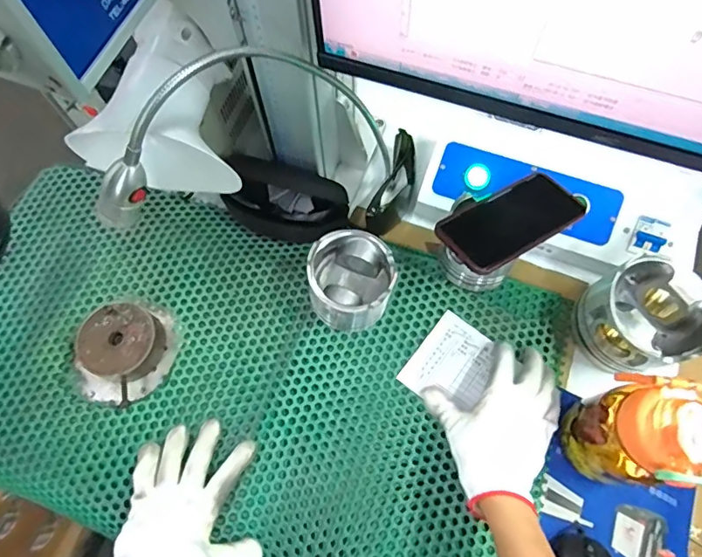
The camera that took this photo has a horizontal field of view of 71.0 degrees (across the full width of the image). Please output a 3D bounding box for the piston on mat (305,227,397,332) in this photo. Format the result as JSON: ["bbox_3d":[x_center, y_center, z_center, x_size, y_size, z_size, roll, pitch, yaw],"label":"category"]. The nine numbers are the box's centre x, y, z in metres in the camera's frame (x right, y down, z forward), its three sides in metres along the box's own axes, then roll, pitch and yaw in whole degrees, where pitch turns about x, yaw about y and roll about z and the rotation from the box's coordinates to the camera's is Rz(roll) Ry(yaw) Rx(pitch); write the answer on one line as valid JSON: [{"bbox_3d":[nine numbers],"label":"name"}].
[{"bbox_3d":[0.000,0.003,0.541,0.088,0.086,0.086,0,69,1],"label":"piston on mat"}]

